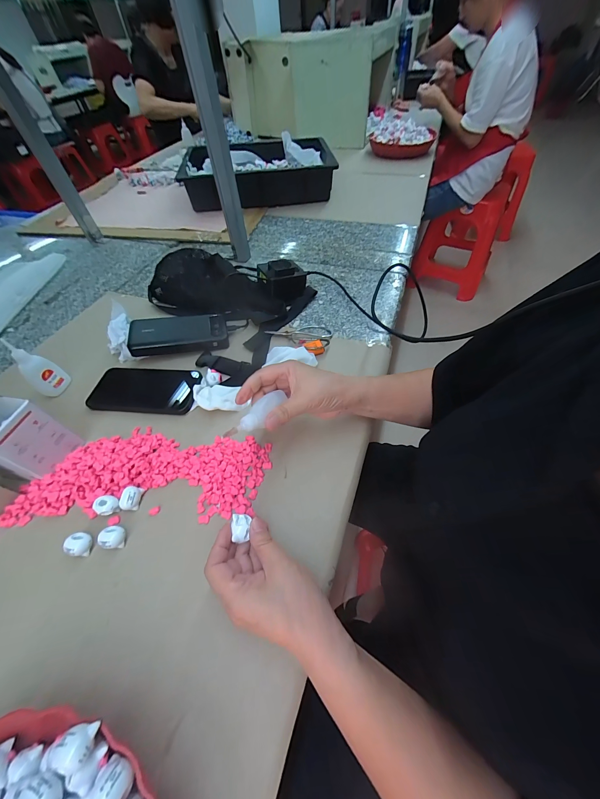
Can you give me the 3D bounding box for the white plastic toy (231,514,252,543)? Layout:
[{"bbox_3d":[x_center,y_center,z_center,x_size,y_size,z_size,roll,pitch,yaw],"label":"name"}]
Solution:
[{"bbox_3d":[-0.057,0.125,0.275,0.017,0.007,0.023,-4,52,2],"label":"white plastic toy"}]

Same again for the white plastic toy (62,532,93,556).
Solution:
[{"bbox_3d":[-0.237,0.156,0.303,0.021,0.021,0.022,-2,52,3],"label":"white plastic toy"}]

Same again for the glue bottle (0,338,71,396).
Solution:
[{"bbox_3d":[-0.389,-0.044,0.418,0.028,0.090,0.045,26,59,22],"label":"glue bottle"}]

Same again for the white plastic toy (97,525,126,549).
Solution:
[{"bbox_3d":[-0.204,0.150,0.307,0.022,0.018,0.023,9,54,11],"label":"white plastic toy"}]

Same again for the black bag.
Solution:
[{"bbox_3d":[-0.147,-0.219,0.542,0.304,0.071,0.126,17,56,16],"label":"black bag"}]

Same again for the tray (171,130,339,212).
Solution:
[{"bbox_3d":[-0.127,-0.691,0.869,0.427,0.101,0.346,-9,54,-2],"label":"tray"}]

